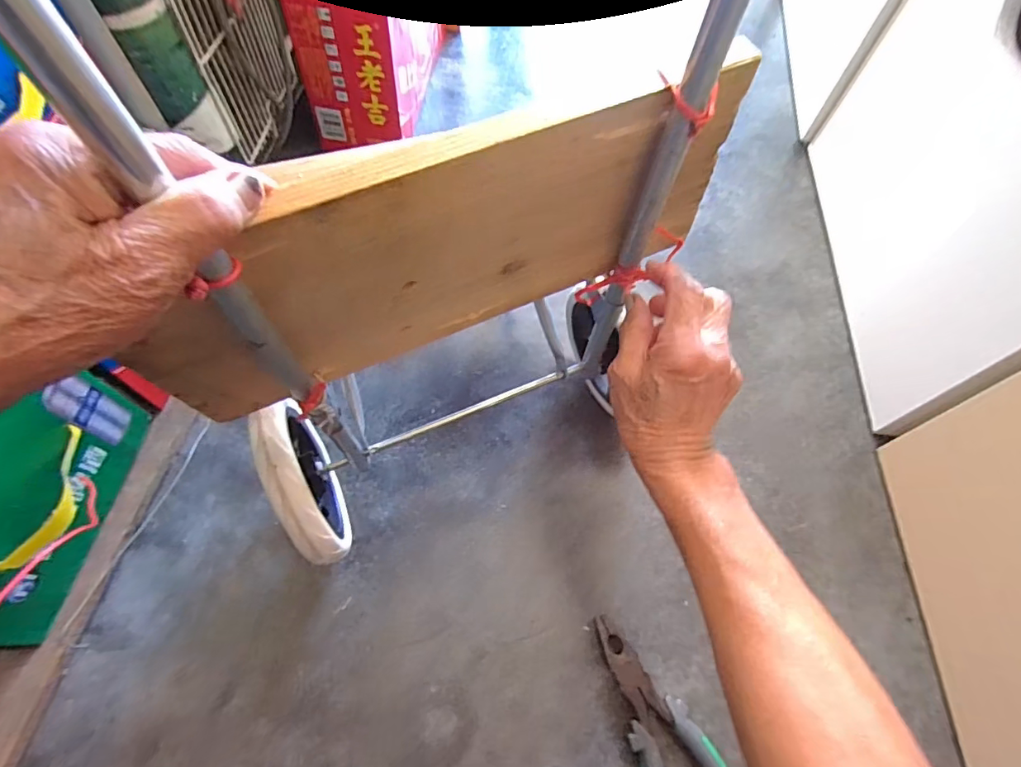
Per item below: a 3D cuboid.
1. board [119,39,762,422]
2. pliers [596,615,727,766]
[{"bbox_3d":[-0.027,-0.079,0.279,0.340,0.151,0.021,-22,65,-13],"label":"board"},{"bbox_3d":[0.124,0.286,0.387,0.058,0.020,0.200,-25,66,-15],"label":"pliers"}]

